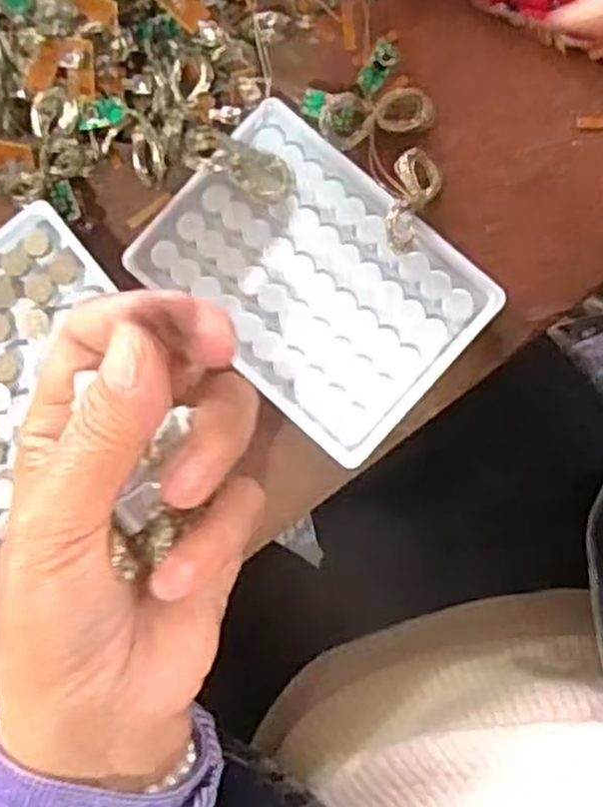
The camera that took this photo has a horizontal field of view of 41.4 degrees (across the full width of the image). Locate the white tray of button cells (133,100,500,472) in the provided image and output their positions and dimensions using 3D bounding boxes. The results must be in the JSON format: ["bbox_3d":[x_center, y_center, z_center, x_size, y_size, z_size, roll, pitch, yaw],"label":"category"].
[{"bbox_3d":[0.005,-0.051,0.328,0.130,0.010,0.094,43,90,5],"label":"white tray of button cells"}]

